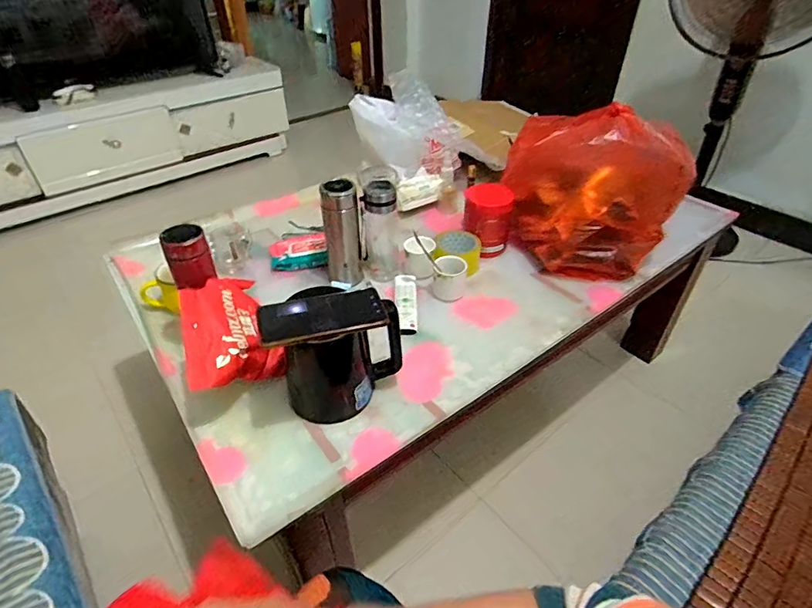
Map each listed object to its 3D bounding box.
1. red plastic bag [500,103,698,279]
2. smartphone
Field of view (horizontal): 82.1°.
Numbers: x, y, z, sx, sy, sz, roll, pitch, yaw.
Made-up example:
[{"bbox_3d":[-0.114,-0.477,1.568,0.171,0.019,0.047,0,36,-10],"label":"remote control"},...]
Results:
[{"bbox_3d":[0.378,-0.228,0.956,0.355,0.270,0.211,13,42,15],"label":"red plastic bag"},{"bbox_3d":[-0.112,0.014,0.623,0.164,0.010,0.086,-10,42,-12],"label":"smartphone"}]

